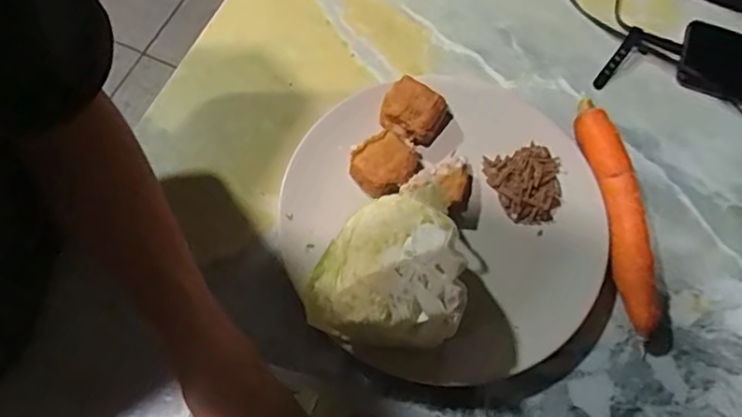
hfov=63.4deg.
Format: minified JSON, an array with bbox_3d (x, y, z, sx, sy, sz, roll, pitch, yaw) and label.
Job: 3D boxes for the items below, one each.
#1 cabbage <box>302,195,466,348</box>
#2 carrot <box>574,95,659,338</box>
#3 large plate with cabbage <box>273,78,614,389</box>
[{"bbox_3d":[0.014,0.047,0.425,0.100,0.081,0.097,1,67,-2],"label":"cabbage"},{"bbox_3d":[0.195,0.001,0.479,0.032,0.032,0.187,-8,67,-5],"label":"carrot"},{"bbox_3d":[0.051,-0.006,0.450,0.230,0.079,0.245,1,67,-2],"label":"large plate with cabbage"}]

